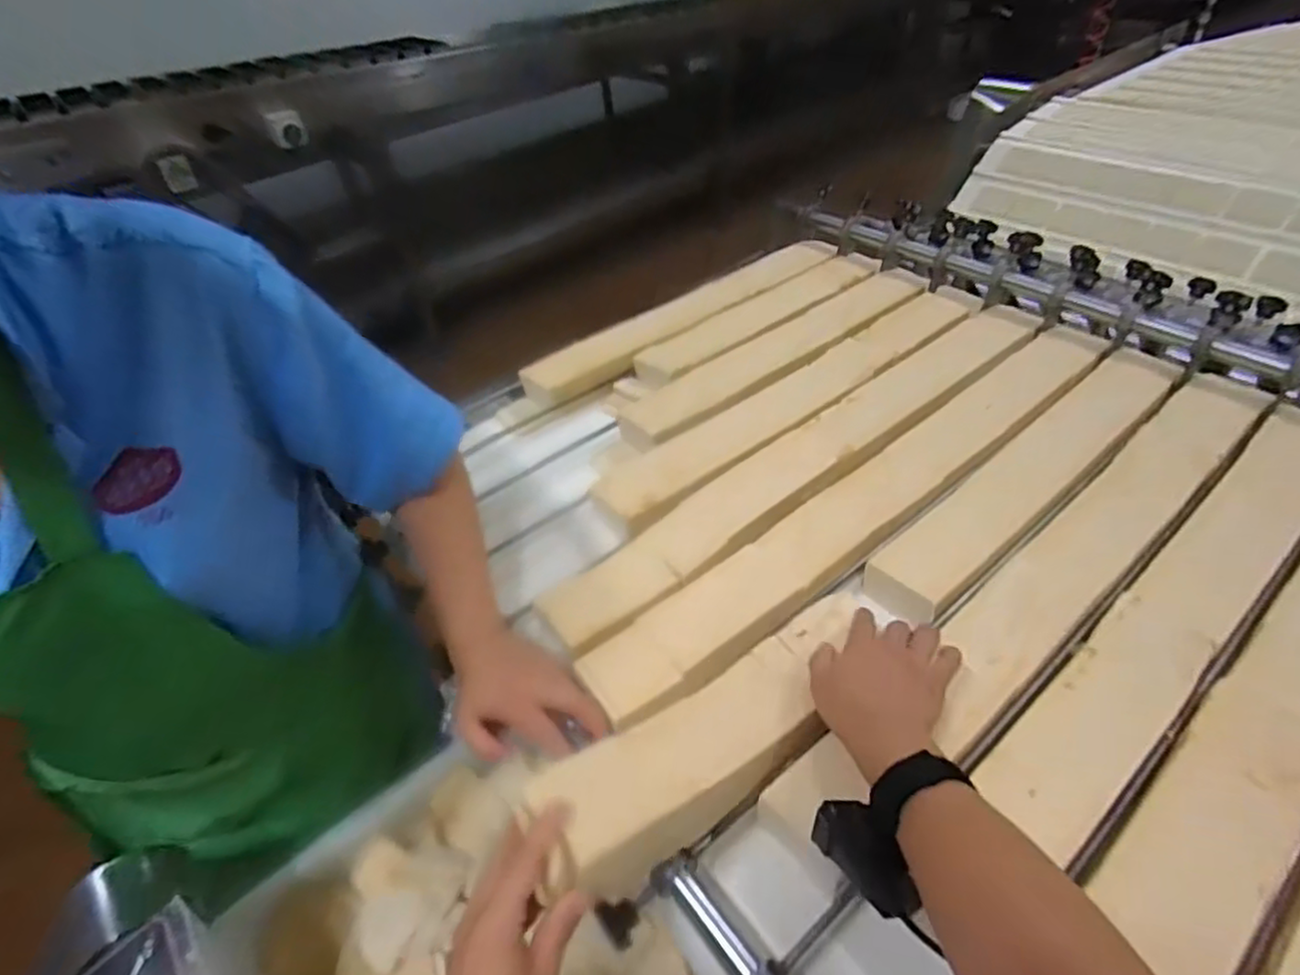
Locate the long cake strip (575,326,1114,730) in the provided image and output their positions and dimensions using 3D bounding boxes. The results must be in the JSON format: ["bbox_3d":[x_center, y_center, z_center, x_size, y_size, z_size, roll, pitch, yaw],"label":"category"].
[{"bbox_3d":[0.258,-0.004,0.727,0.759,0.031,0.095,-30,48,-25],"label":"long cake strip"}]

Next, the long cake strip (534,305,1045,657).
[{"bbox_3d":[0.213,-0.051,0.785,0.762,0.029,0.085,-30,48,-25],"label":"long cake strip"}]

